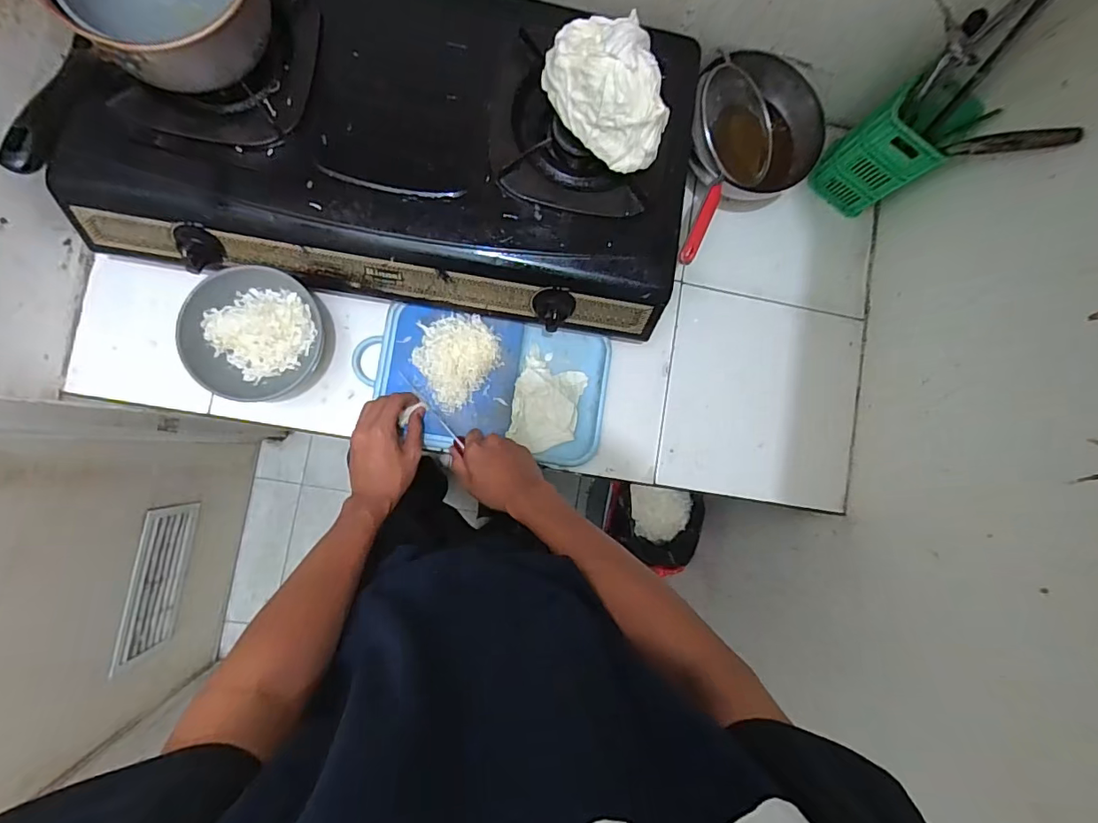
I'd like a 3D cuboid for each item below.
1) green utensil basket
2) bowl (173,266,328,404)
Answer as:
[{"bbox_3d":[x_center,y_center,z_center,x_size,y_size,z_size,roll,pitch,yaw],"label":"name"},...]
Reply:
[{"bbox_3d":[0.457,-0.356,0.689,0.095,0.167,0.104,43,83,-3],"label":"green utensil basket"},{"bbox_3d":[-0.364,-0.094,0.630,0.139,0.062,0.157,14,85,-6],"label":"bowl"}]

